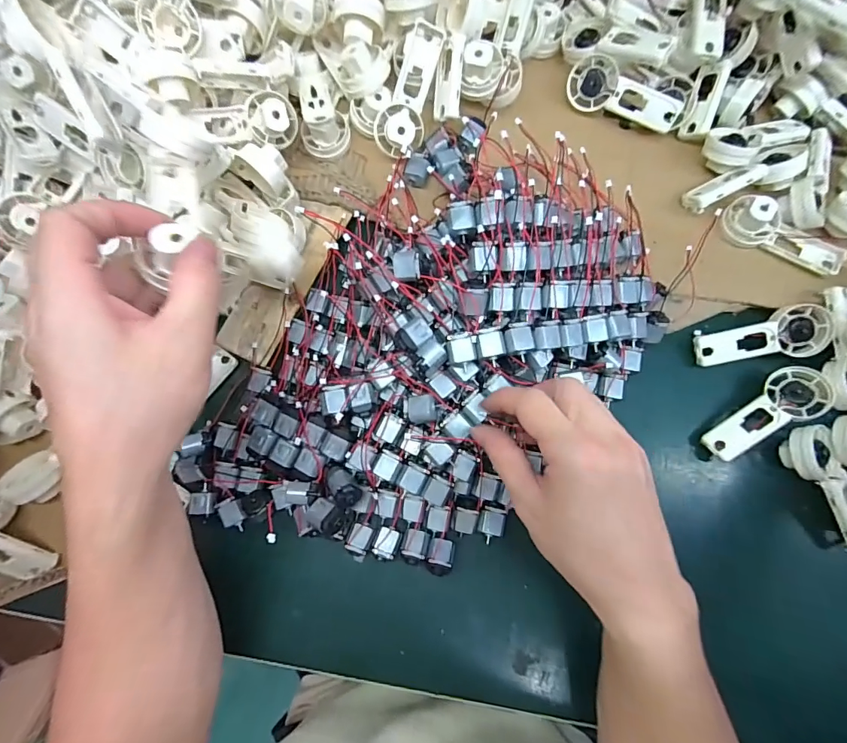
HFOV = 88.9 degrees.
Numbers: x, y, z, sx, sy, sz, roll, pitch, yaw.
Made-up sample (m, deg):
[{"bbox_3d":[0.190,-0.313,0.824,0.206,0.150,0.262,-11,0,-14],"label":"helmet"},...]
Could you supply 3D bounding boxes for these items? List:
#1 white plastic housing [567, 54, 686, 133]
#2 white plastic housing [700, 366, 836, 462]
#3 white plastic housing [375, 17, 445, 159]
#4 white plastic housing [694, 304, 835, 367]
[{"bbox_3d":[0.172,-0.232,0.364,0.098,0.038,0.024,28,41,10],"label":"white plastic housing"},{"bbox_3d":[0.256,0.034,0.323,0.091,0.016,0.036,-33,54,3],"label":"white plastic housing"},{"bbox_3d":[-0.011,-0.218,0.338,0.034,0.024,0.092,19,99,5],"label":"white plastic housing"},{"bbox_3d":[0.261,-0.024,0.333,0.091,0.022,0.037,-13,78,-2],"label":"white plastic housing"}]

